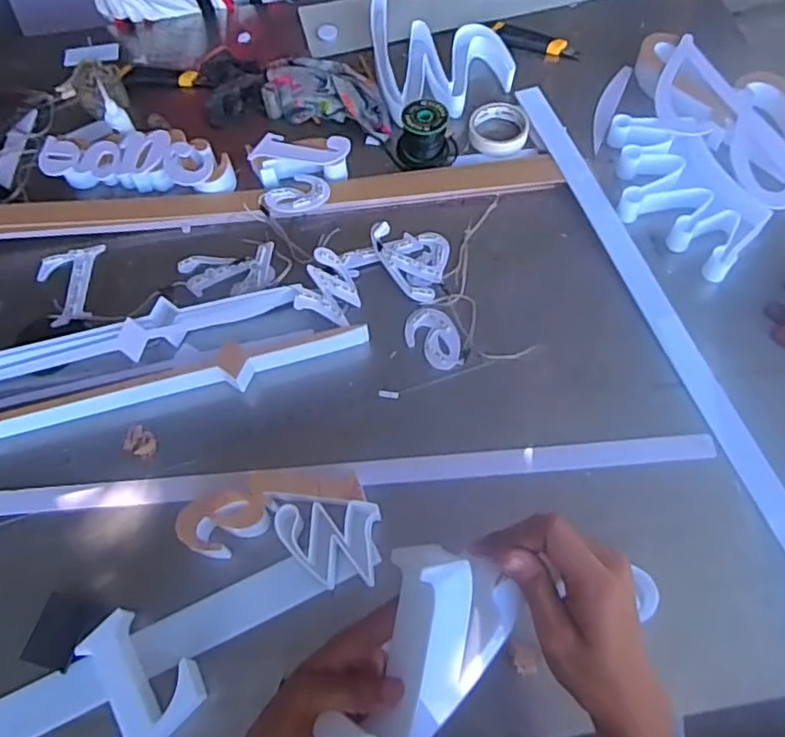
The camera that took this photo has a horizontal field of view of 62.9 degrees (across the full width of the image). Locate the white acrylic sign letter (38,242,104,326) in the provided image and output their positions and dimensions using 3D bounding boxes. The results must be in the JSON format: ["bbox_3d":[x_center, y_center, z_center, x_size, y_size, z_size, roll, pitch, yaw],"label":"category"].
[{"bbox_3d":[-0.455,-0.117,0.898,0.082,0.011,0.134,-2,63,1],"label":"white acrylic sign letter"}]

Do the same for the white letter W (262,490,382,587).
[{"bbox_3d":[-0.077,0.188,0.704,0.121,0.033,0.092,1,63,3],"label":"white letter W"}]

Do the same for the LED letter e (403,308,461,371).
[{"bbox_3d":[0.055,-0.042,0.835,0.088,0.008,0.065,40,71,20],"label":"LED letter e"}]

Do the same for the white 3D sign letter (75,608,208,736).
[{"bbox_3d":[-0.252,0.313,0.653,0.086,0.036,0.135,-32,66,-13],"label":"white 3D sign letter"}]

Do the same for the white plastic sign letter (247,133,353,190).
[{"bbox_3d":[-0.135,-0.311,0.948,0.141,0.035,0.066,-6,63,0],"label":"white plastic sign letter"}]

